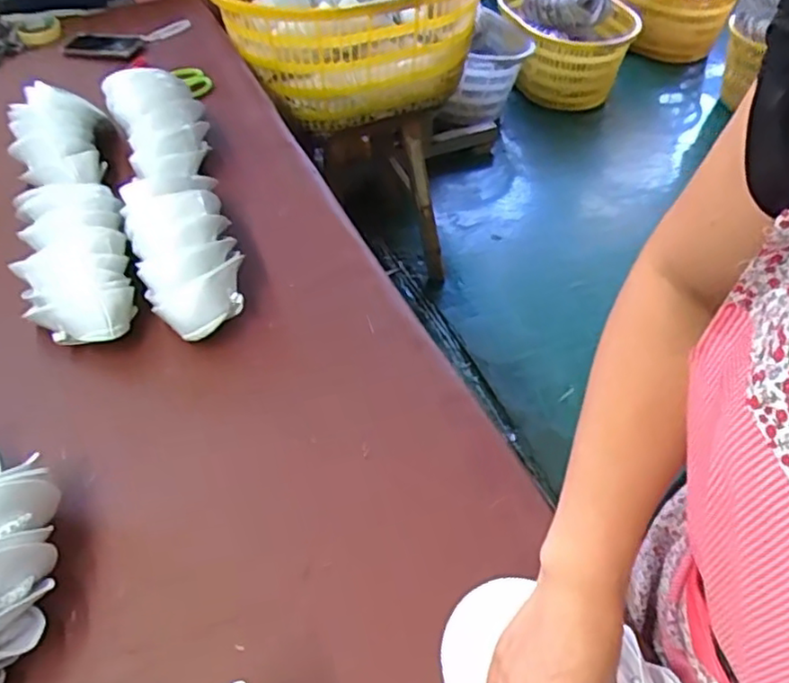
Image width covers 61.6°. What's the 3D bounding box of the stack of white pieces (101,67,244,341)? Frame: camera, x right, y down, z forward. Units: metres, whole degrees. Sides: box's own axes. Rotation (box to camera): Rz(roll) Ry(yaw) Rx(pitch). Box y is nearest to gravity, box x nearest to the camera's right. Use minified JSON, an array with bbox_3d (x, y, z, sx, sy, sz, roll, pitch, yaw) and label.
[{"bbox_3d":[-0.324,-0.232,0.963,0.140,0.086,0.560,-15,50,-12],"label":"stack of white pieces"}]

